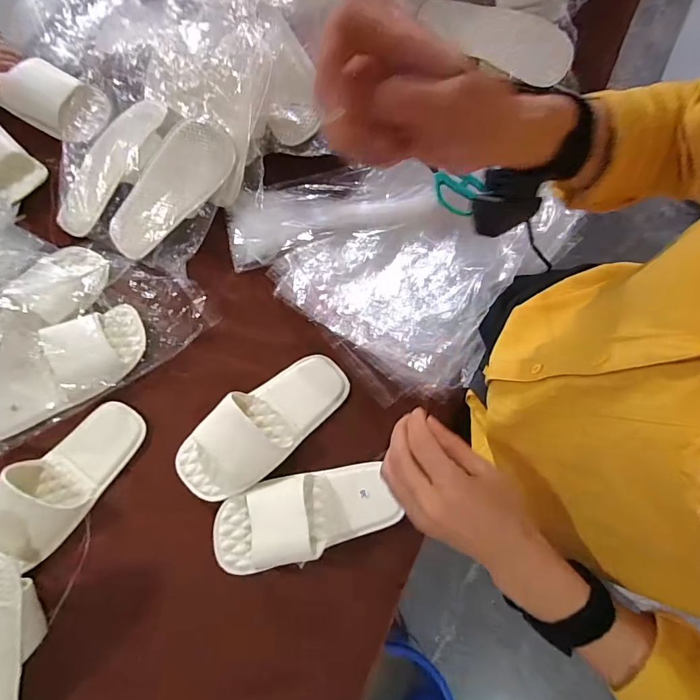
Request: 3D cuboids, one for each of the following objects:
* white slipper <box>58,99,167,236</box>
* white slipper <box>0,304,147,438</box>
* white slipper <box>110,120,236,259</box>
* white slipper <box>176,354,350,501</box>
[{"bbox_3d":[-0.352,-0.269,0.607,0.070,0.044,0.228,40,94,12],"label":"white slipper"},{"bbox_3d":[-0.380,0.028,0.534,0.239,0.051,0.098,-36,76,-12],"label":"white slipper"},{"bbox_3d":[-0.267,-0.233,0.601,0.225,0.055,0.089,-45,76,6],"label":"white slipper"},{"bbox_3d":[-0.109,0.090,0.523,0.243,0.057,0.102,-39,77,-13],"label":"white slipper"}]

